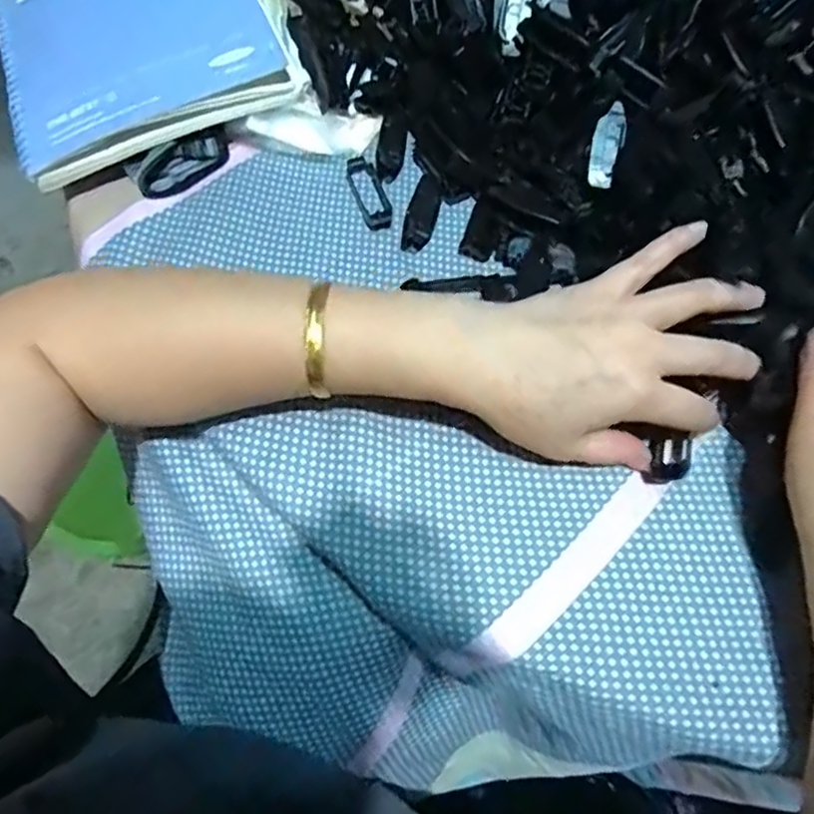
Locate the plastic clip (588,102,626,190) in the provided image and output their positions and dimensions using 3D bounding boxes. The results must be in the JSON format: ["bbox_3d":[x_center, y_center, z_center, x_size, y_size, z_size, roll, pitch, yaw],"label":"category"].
[{"bbox_3d":[0.110,-0.144,0.352,0.016,0.004,0.046,14,93,6],"label":"plastic clip"}]

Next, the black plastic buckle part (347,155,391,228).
[{"bbox_3d":[-0.023,-0.133,0.400,0.018,0.006,0.058,-17,67,-8],"label":"black plastic buckle part"}]

